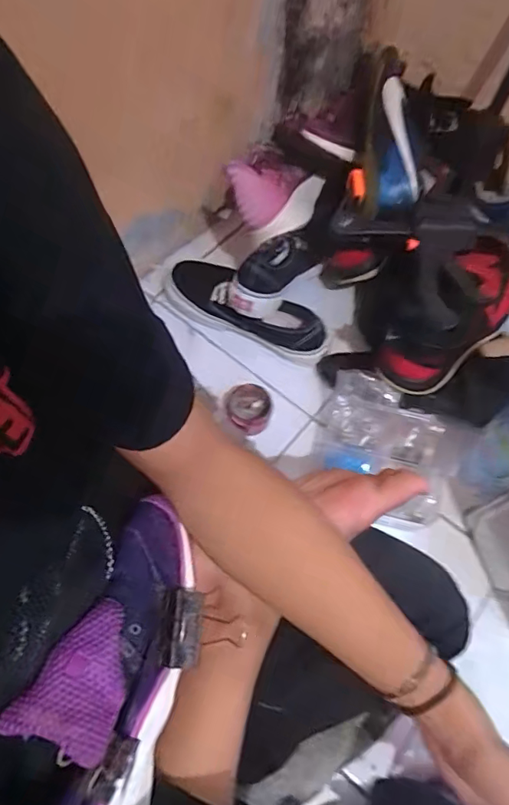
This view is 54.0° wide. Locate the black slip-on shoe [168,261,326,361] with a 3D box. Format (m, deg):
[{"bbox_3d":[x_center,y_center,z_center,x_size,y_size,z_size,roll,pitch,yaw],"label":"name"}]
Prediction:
[{"bbox_3d":[-0.012,-0.138,0.722,0.244,0.064,0.083,28,65,10],"label":"black slip-on shoe"}]

